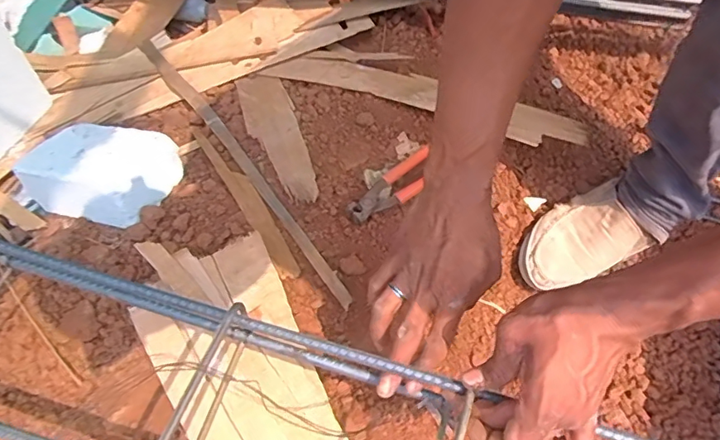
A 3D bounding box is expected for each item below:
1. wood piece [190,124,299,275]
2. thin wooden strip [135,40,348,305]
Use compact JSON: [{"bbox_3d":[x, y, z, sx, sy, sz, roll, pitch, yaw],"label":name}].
[{"bbox_3d":[-0.154,-0.037,0.664,0.036,0.009,0.302,-21,52,-21],"label":"wood piece"},{"bbox_3d":[-0.186,-0.107,0.726,0.029,0.010,0.626,-20,53,-33],"label":"thin wooden strip"}]

